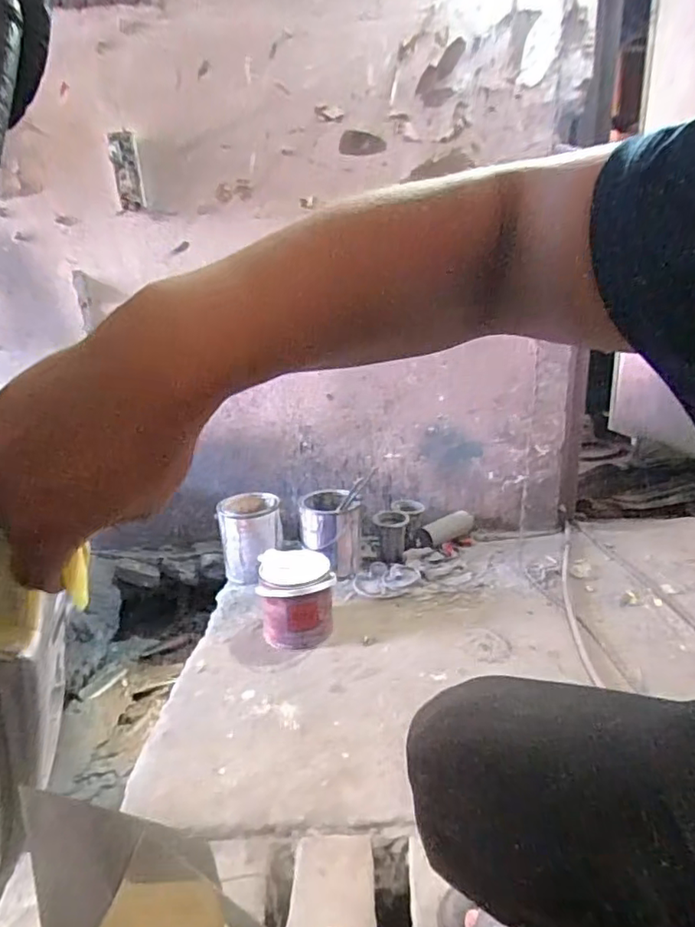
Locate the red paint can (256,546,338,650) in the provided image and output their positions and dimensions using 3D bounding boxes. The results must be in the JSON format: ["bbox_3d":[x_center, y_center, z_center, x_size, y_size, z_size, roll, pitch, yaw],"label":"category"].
[{"bbox_3d":[-0.110,0.289,1.243,0.155,0.171,0.150,-6,19,-12],"label":"red paint can"}]

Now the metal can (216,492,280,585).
[{"bbox_3d":[-0.260,0.191,1.530,0.164,0.175,0.170,-5,19,-9],"label":"metal can"}]

